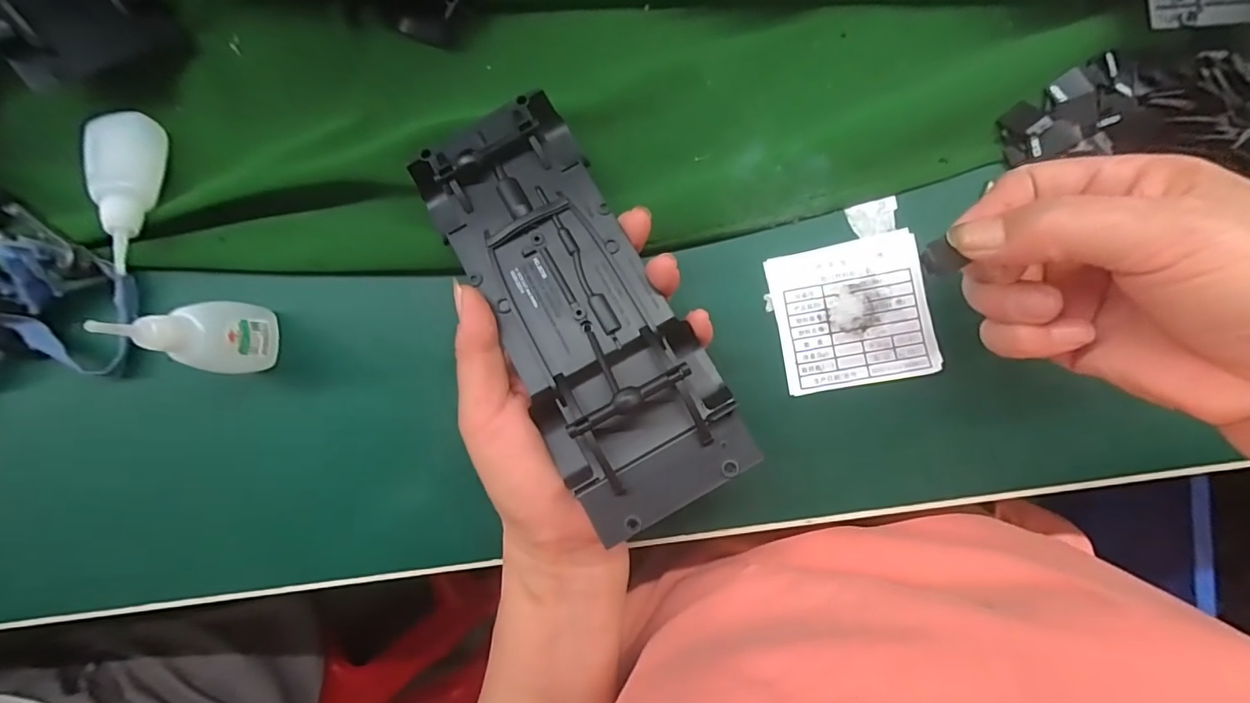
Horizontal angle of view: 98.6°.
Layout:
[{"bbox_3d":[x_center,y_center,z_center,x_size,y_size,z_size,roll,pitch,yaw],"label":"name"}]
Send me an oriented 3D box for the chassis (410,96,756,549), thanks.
[{"bbox_3d":[-0.023,-0.021,0.230,0.072,0.038,0.188,-31,78,6],"label":"chassis"}]

